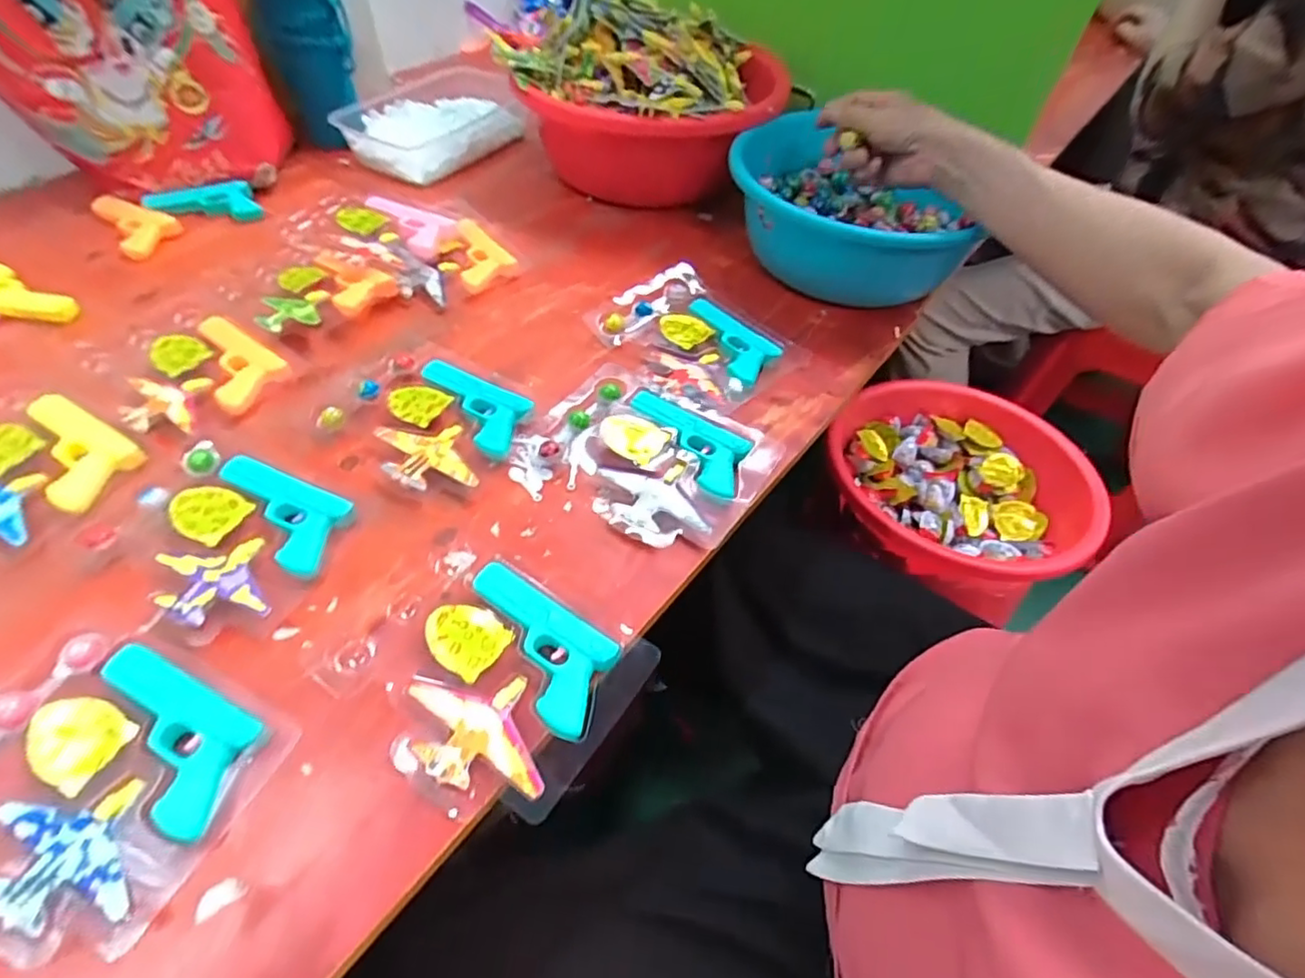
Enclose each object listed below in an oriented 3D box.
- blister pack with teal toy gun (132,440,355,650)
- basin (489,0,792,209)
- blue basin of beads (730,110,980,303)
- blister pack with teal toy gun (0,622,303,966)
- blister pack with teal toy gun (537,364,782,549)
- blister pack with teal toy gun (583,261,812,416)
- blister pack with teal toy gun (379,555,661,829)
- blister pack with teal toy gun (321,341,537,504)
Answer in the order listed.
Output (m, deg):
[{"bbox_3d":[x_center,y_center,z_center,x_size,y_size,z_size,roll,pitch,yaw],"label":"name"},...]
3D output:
[{"bbox_3d":[-0.292,0.030,0.421,0.147,0.011,0.124,18,52,12],"label":"blister pack with teal toy gun"},{"bbox_3d":[-0.011,-0.453,0.737,0.299,0.149,0.268,13,52,8],"label":"basin"},{"bbox_3d":[0.193,-0.278,0.642,0.233,0.099,0.230,1,51,-2],"label":"blue basin of beads"},{"bbox_3d":[-0.299,0.147,0.330,0.163,0.016,0.132,21,53,14],"label":"blister pack with teal toy gun"},{"bbox_3d":[-0.002,-0.035,0.491,0.172,0.015,0.149,26,54,17],"label":"blister pack with teal toy gun"},{"bbox_3d":[0.037,-0.146,0.571,0.127,0.032,0.169,-34,60,-26],"label":"blister pack with teal toy gun"},{"bbox_3d":[-0.087,0.114,0.371,0.137,0.015,0.126,27,55,18],"label":"blister pack with teal toy gun"},{"bbox_3d":[-0.185,-0.062,0.503,0.159,0.015,0.128,22,53,15],"label":"blister pack with teal toy gun"}]

